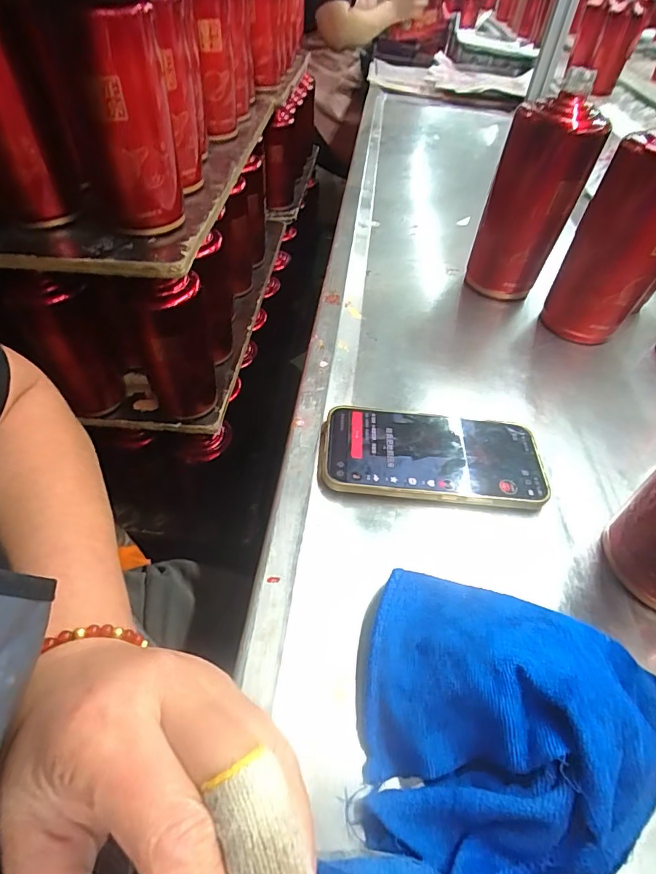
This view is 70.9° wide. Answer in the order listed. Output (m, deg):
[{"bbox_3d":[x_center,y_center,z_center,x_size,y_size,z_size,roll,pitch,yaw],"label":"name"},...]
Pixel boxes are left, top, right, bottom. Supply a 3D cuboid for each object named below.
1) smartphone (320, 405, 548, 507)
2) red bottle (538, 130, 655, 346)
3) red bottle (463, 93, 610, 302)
[{"bbox_3d":[0.075,0.012,0.337,0.157,0.011,0.078,6,47,-1],"label":"smartphone"},{"bbox_3d":[0.271,-0.176,0.425,0.082,0.184,0.069,24,51,18],"label":"red bottle"},{"bbox_3d":[0.209,-0.240,0.484,0.086,0.190,0.084,20,50,15],"label":"red bottle"}]

